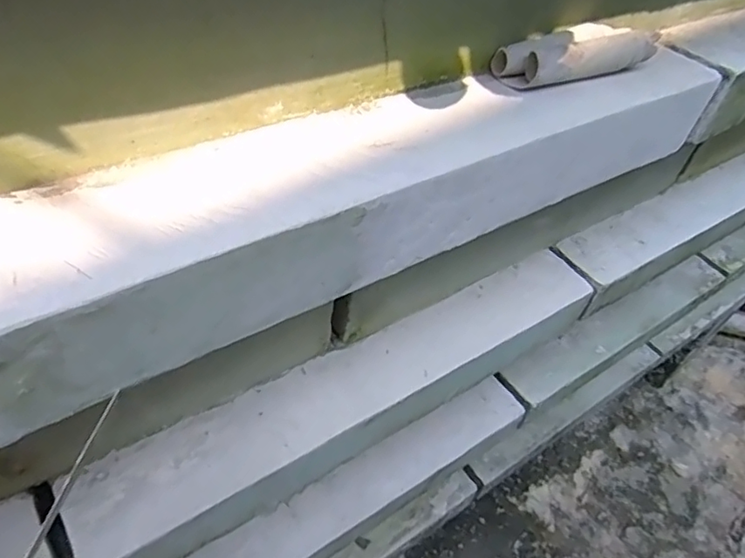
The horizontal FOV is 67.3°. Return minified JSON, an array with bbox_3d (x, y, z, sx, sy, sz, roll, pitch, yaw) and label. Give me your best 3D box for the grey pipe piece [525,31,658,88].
[{"bbox_3d":[0.171,-0.171,0.429,0.126,0.026,0.019,-14,49,-22],"label":"grey pipe piece"}]

